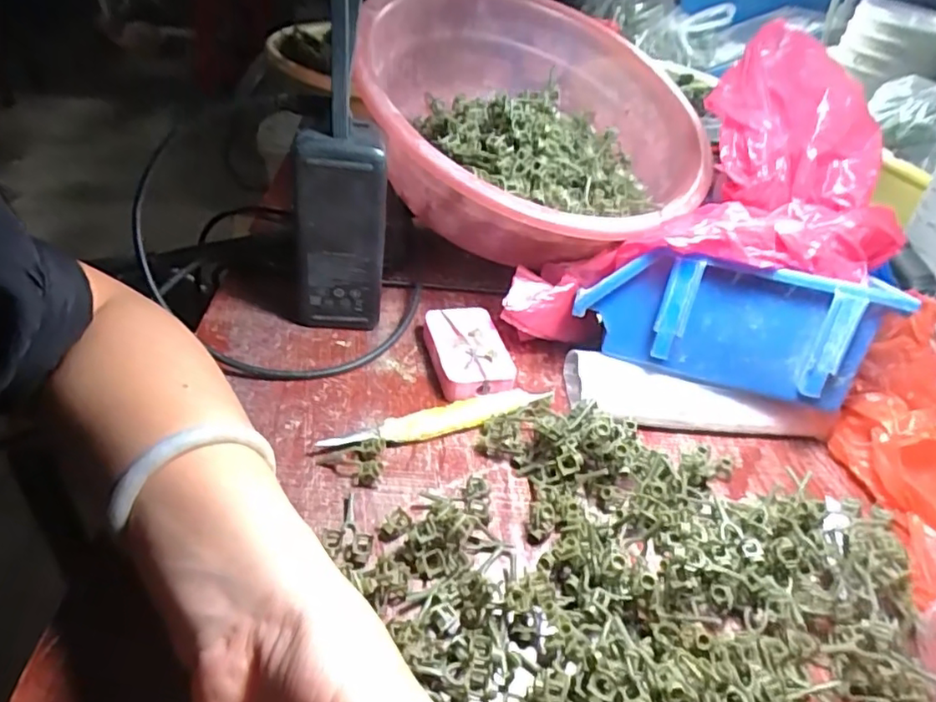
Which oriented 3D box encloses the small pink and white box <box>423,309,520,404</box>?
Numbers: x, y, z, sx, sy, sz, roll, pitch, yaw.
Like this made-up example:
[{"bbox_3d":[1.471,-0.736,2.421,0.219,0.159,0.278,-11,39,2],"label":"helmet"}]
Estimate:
[{"bbox_3d":[-0.001,0.000,0.399,0.049,0.018,0.075,-6,42,-17],"label":"small pink and white box"}]

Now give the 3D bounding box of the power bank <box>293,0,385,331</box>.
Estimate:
[{"bbox_3d":[-0.077,-0.101,0.349,0.053,0.219,0.040,-7,43,-18],"label":"power bank"}]

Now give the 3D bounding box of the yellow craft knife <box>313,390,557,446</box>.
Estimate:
[{"bbox_3d":[-0.014,0.039,0.359,0.142,0.011,0.018,-11,44,-22],"label":"yellow craft knife"}]

